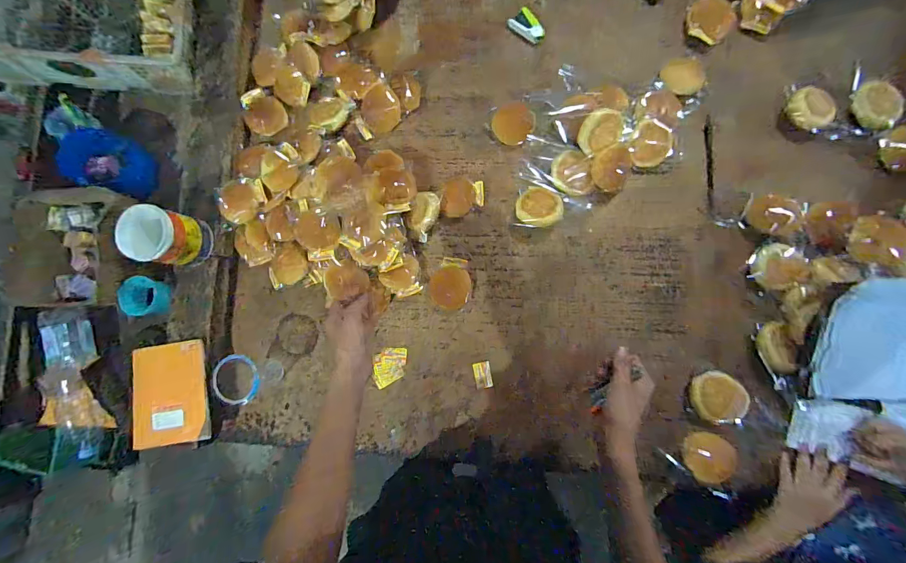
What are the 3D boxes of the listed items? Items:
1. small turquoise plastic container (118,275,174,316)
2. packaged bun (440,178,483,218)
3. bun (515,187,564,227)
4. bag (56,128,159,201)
[{"bbox_3d":[-0.683,0.032,0.860,0.073,0.070,0.086,-1,84,6],"label":"small turquoise plastic container"},{"bbox_3d":[0.020,-0.180,0.836,0.090,0.035,0.076,2,87,6],"label":"packaged bun"},{"bbox_3d":[0.186,-0.159,0.824,0.097,0.026,0.078,13,88,6],"label":"bun"},{"bbox_3d":[-0.804,-0.282,0.908,0.190,0.101,0.132,15,86,7],"label":"bag"}]

